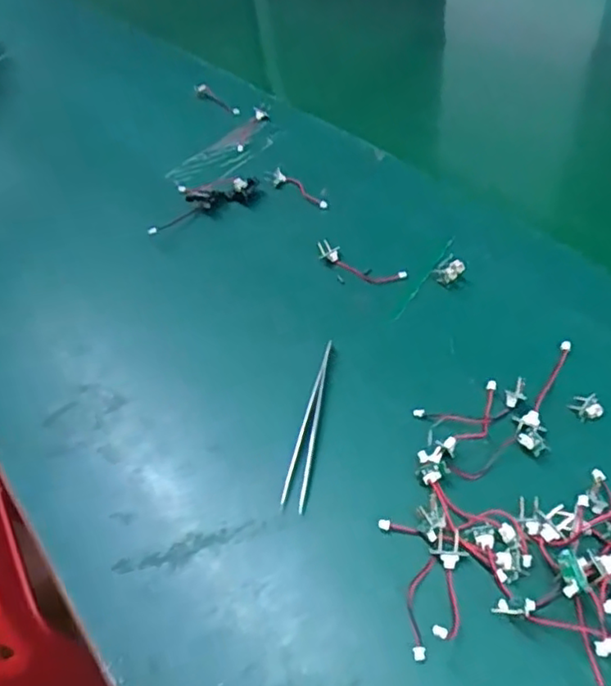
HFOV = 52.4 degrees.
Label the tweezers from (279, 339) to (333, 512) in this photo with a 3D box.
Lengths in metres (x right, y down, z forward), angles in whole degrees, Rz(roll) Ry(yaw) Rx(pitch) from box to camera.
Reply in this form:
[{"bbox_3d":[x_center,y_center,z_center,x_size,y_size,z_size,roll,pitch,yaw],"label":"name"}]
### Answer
[{"bbox_3d":[0.004,0.040,0.330,0.011,0.011,0.100,7,46,12],"label":"tweezers"}]

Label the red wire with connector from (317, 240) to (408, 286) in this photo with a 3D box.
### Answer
[{"bbox_3d":[0.034,-0.050,0.399,0.062,0.014,0.011,24,51,25],"label":"red wire with connector"}]

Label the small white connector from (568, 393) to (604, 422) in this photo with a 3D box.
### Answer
[{"bbox_3d":[0.143,0.032,0.317,0.015,0.005,0.014,-10,45,-6],"label":"small white connector"}]

